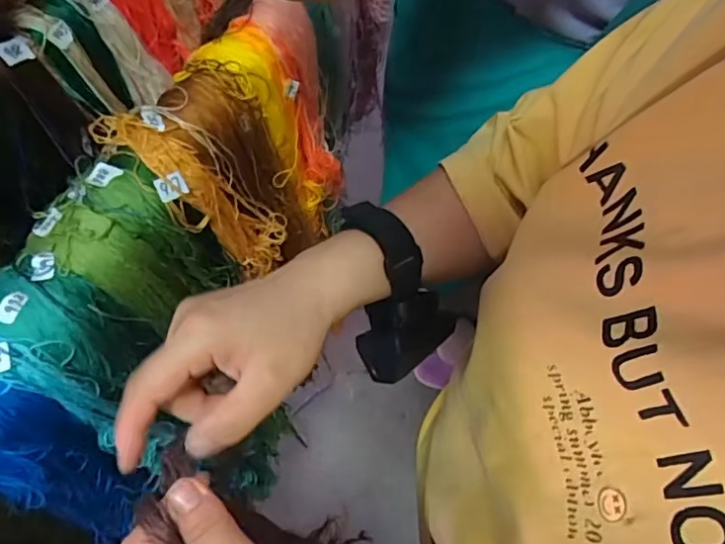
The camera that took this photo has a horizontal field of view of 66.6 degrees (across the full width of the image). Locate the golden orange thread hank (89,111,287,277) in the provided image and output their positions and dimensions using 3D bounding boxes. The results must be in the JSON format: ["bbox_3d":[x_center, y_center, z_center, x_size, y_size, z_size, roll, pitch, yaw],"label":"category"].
[{"bbox_3d":[-0.151,-0.063,0.522,0.078,0.215,0.067,-5,55,34],"label":"golden orange thread hank"}]

